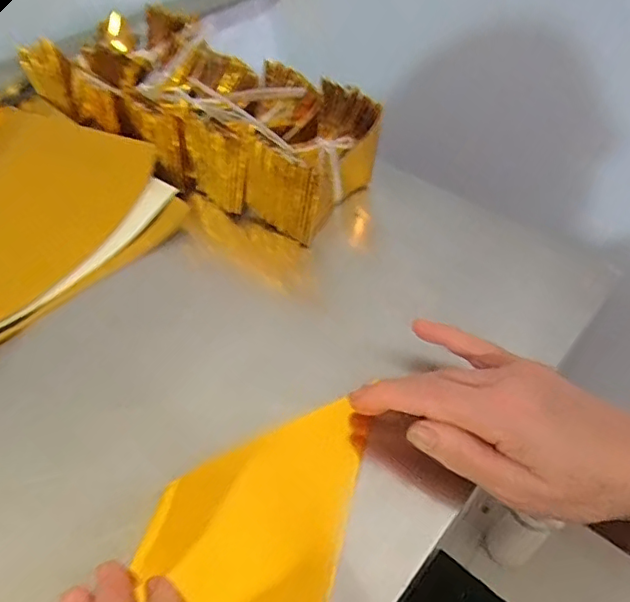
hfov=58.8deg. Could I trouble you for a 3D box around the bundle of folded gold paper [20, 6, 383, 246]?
[{"bbox_3d":[-0.100,-0.162,0.490,0.315,0.077,0.131,32,57,26],"label":"bundle of folded gold paper"}]

